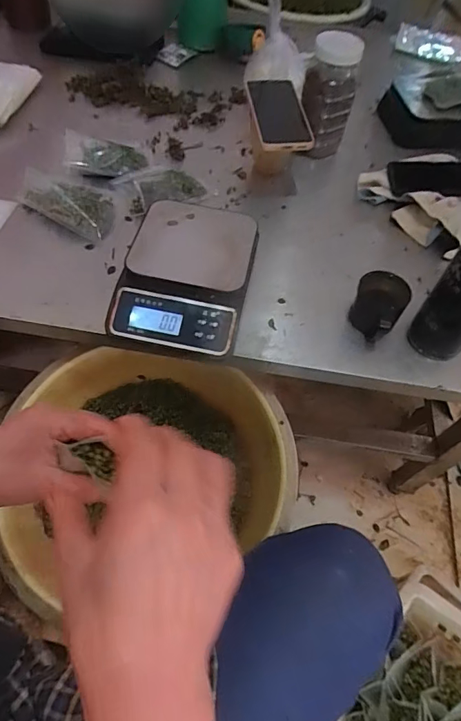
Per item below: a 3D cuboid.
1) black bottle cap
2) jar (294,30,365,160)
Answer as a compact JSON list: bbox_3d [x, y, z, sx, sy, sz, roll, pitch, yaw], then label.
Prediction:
[{"bbox_3d":[0.175,-0.063,0.538,0.059,0.068,0.057,2,59,-3],"label":"black bottle cap"},{"bbox_3d":[0.155,-0.419,0.712,0.082,0.161,0.072,12,59,3],"label":"jar"}]

